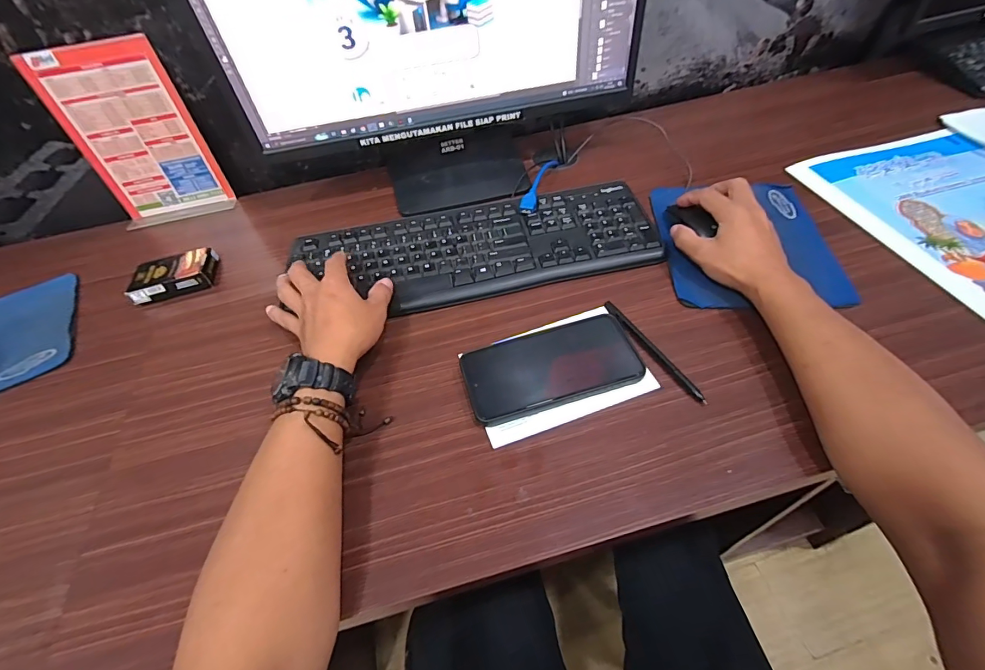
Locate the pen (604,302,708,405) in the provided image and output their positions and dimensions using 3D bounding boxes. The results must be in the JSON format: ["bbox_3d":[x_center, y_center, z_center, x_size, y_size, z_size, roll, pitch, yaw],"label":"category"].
[{"bbox_3d":[0.154,0.012,0.419,0.009,0.005,0.137,-26,55,-14],"label":"pen"}]

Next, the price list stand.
[{"bbox_3d":[-0.475,-0.261,0.586,0.147,0.214,0.048,-14,53,-6],"label":"price list stand"}]

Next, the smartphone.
[{"bbox_3d":[0.056,0.030,0.410,0.161,0.015,0.076,-15,53,-6],"label":"smartphone"}]

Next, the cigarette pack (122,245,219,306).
[{"bbox_3d":[-0.395,-0.074,0.539,0.090,0.024,0.064,-17,53,-8],"label":"cigarette pack"}]

